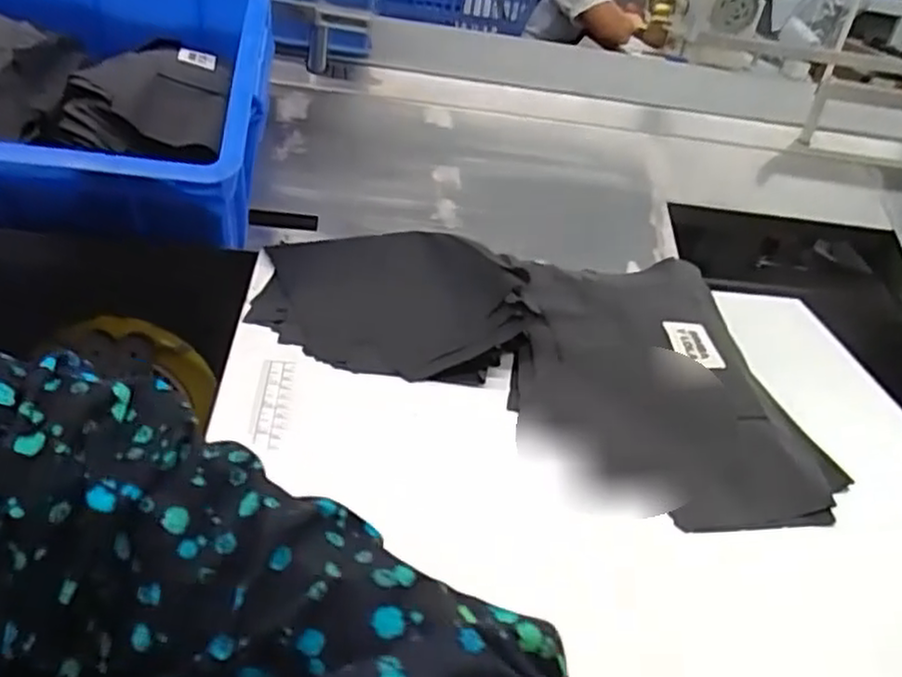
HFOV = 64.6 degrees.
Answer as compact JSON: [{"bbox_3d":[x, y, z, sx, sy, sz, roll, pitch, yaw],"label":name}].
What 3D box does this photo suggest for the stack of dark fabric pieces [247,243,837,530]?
[{"bbox_3d":[0.056,0.002,0.557,0.438,0.044,0.285,7,43,4],"label":"stack of dark fabric pieces"}]

